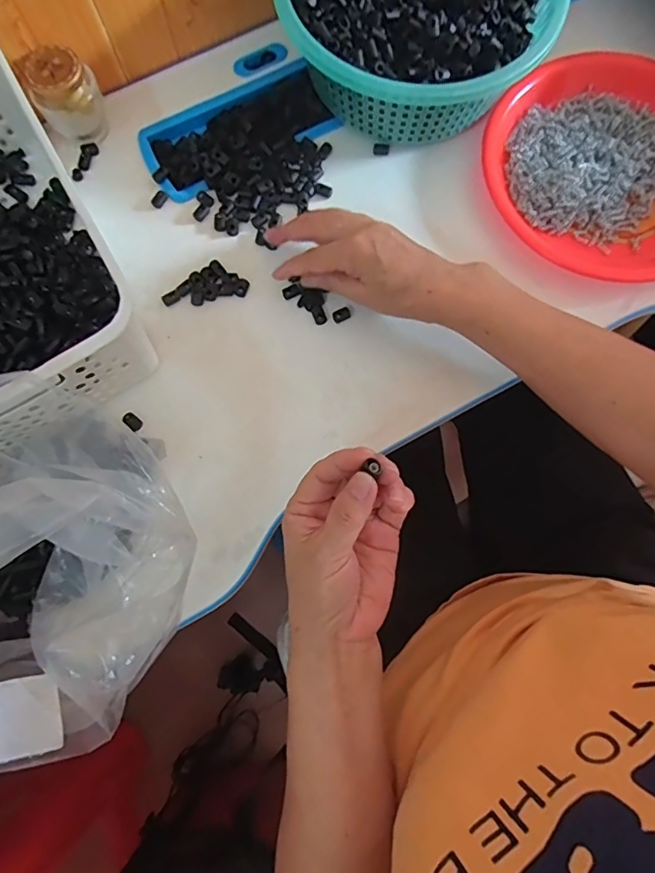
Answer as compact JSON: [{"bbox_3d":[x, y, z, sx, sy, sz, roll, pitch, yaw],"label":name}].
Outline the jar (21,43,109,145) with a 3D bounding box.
[{"bbox_3d":[-0.231,-0.307,0.464,0.049,0.062,0.049,0,77,0],"label":"jar"}]

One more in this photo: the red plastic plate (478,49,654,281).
[{"bbox_3d":[0.252,-0.248,0.460,0.218,0.029,0.216,0,77,0],"label":"red plastic plate"}]

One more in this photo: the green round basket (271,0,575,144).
[{"bbox_3d":[0.078,-0.369,0.458,0.233,0.087,0.235,0,77,0],"label":"green round basket"}]

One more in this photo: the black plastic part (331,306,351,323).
[{"bbox_3d":[0.012,-0.106,0.449,0.015,0.006,0.011,-22,78,-4],"label":"black plastic part"}]

